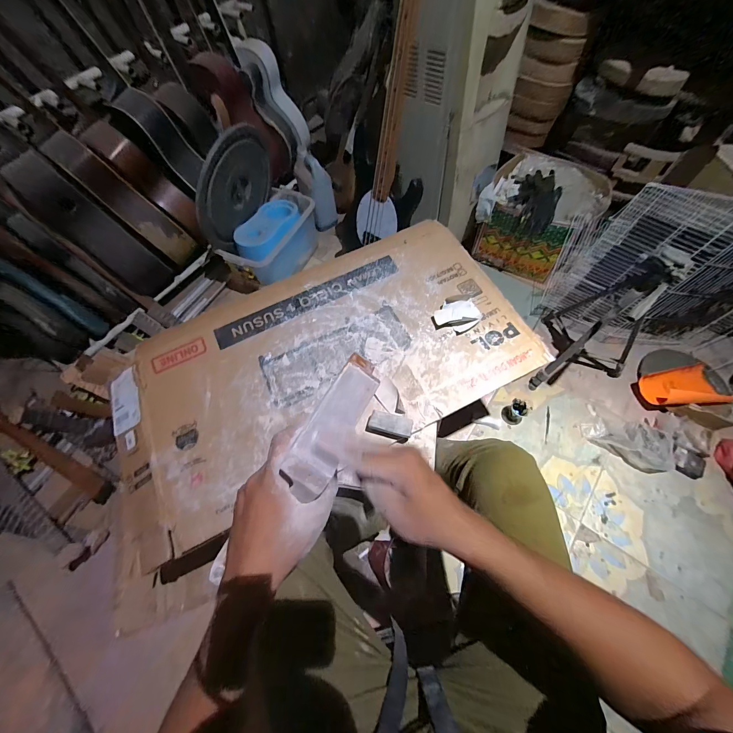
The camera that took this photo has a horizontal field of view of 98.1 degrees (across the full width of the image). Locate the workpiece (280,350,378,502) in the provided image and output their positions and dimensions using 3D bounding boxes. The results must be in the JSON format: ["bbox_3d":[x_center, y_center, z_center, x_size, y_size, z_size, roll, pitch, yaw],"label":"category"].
[{"bbox_3d":[-0.031,0.053,0.329,0.046,0.035,0.154,19,49,11],"label":"workpiece"}]

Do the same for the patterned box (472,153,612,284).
[{"bbox_3d":[0.691,-0.618,1.322,0.409,0.316,0.341,34,70,17],"label":"patterned box"}]

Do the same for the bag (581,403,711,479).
[{"bbox_3d":[0.925,0.234,1.036,0.355,0.107,0.194,14,66,9],"label":"bag"}]

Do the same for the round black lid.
[{"bbox_3d":[-0.476,-0.682,1.204,0.062,0.349,0.421,29,71,1],"label":"round black lid"}]

